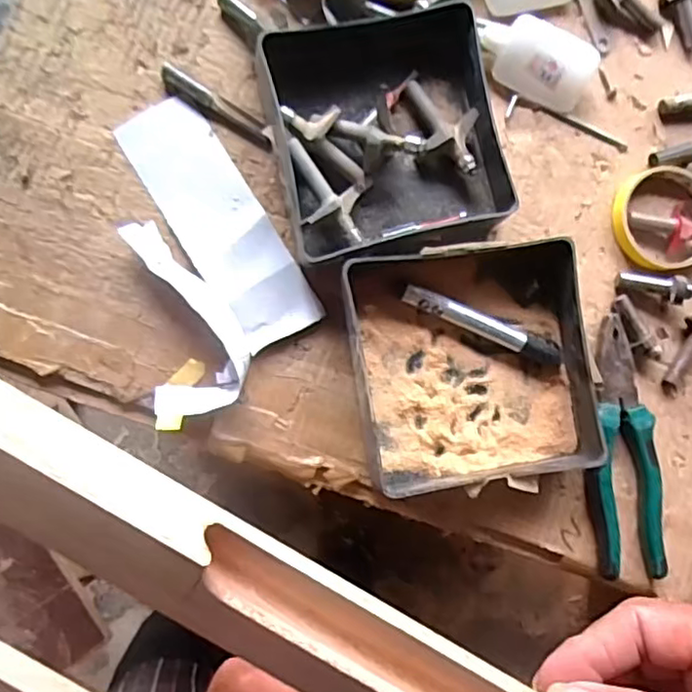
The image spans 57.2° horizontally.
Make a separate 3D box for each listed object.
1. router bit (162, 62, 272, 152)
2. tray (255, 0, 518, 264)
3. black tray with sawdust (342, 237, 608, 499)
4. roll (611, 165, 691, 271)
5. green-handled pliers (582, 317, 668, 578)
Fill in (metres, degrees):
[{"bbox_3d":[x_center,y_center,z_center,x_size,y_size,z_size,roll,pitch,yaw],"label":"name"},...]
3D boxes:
[{"bbox_3d":[-0.096,-0.178,0.473,0.093,0.012,0.015,31,84,-4],"label":"router bit"},{"bbox_3d":[0.032,-0.157,0.472,0.170,0.043,0.174,-13,89,-7],"label":"tray"},{"bbox_3d":[0.096,0.014,0.470,0.176,0.043,0.166,-8,88,-7],"label":"black tray with sawdust"},{"bbox_3d":[0.255,-0.101,0.507,0.084,0.016,0.082,0,87,-7],"label":"roll"},{"bbox_3d":[0.212,0.081,0.492,0.056,0.019,0.195,-9,89,-7],"label":"green-handled pliers"}]

